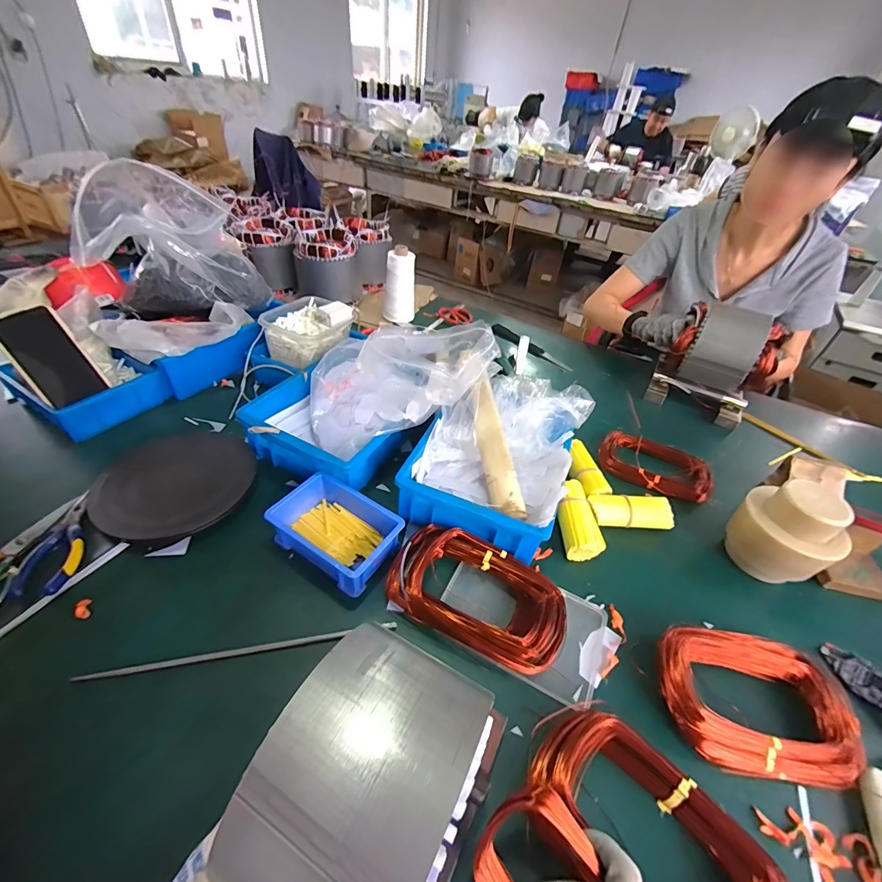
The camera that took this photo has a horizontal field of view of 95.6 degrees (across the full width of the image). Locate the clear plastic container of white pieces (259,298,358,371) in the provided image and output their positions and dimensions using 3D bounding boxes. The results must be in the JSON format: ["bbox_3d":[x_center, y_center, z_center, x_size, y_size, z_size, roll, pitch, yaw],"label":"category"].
[{"bbox_3d":[-0.243,-0.211,0.745,0.120,0.058,0.173,15,43,9],"label":"clear plastic container of white pieces"}]

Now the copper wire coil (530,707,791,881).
[{"bbox_3d":[0.173,0.319,0.323,0.108,0.039,0.193,-30,53,-34],"label":"copper wire coil"}]

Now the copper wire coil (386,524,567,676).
[{"bbox_3d":[0.042,0.175,0.465,0.205,0.046,0.111,21,44,15],"label":"copper wire coil"}]

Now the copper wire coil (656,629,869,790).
[{"bbox_3d":[0.315,0.259,0.403,0.171,0.050,0.120,9,42,3],"label":"copper wire coil"}]

